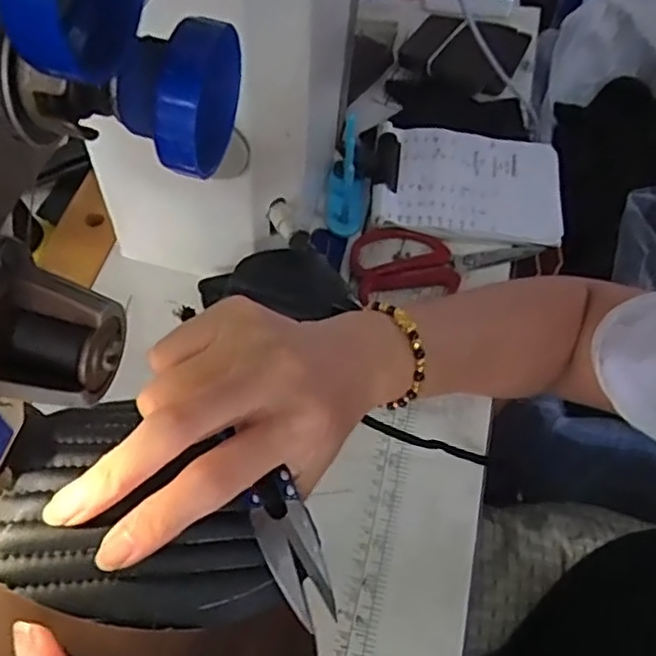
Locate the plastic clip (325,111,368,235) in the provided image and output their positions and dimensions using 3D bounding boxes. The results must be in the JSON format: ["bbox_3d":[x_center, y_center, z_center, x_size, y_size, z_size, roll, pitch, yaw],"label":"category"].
[{"bbox_3d":[0.016,-0.116,0.504,0.033,0.070,0.061,3,58,6],"label":"plastic clip"}]

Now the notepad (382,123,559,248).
[{"bbox_3d":[0.113,-0.116,0.522,0.136,0.011,0.101,6,63,7],"label":"notepad"}]

